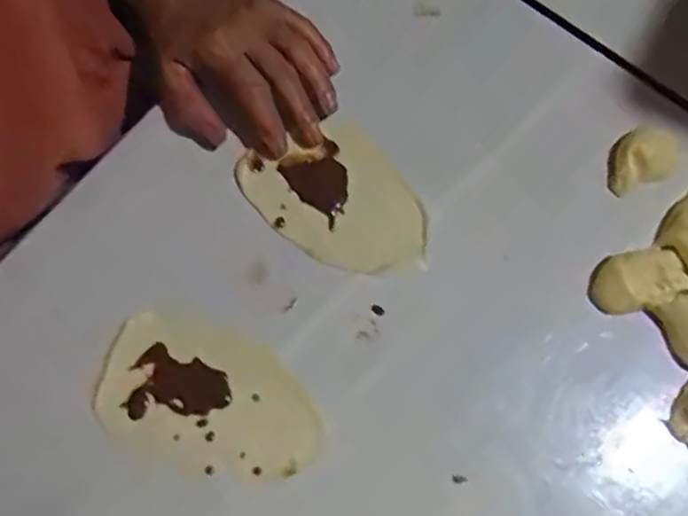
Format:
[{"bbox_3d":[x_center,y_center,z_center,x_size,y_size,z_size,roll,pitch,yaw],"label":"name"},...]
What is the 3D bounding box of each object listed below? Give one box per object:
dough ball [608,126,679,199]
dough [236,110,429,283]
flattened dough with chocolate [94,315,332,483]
[{"bbox_3d":[0.198,-0.065,0.466,0.050,0.020,0.038,-34,75,-8],"label":"dough ball"},{"bbox_3d":[-0.002,-0.035,0.462,0.089,0.011,0.122,-38,75,-11],"label":"dough"},{"bbox_3d":[-0.082,0.089,0.427,0.138,0.007,0.089,19,74,7],"label":"flattened dough with chocolate"}]

